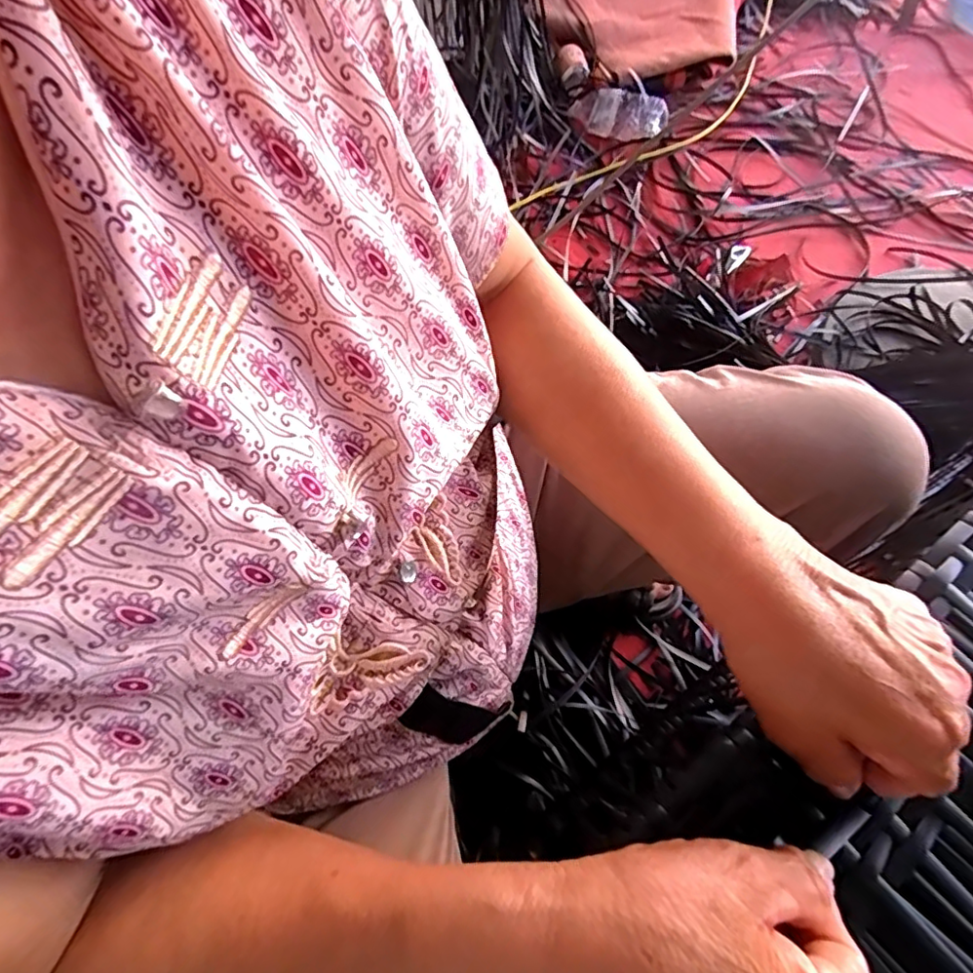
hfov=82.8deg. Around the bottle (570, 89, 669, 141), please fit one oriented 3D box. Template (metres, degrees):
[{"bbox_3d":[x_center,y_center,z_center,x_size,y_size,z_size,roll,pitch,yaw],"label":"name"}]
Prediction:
[{"bbox_3d":[0.284,-0.813,1.201,0.213,0.067,0.066,29,71,14],"label":"bottle"}]

